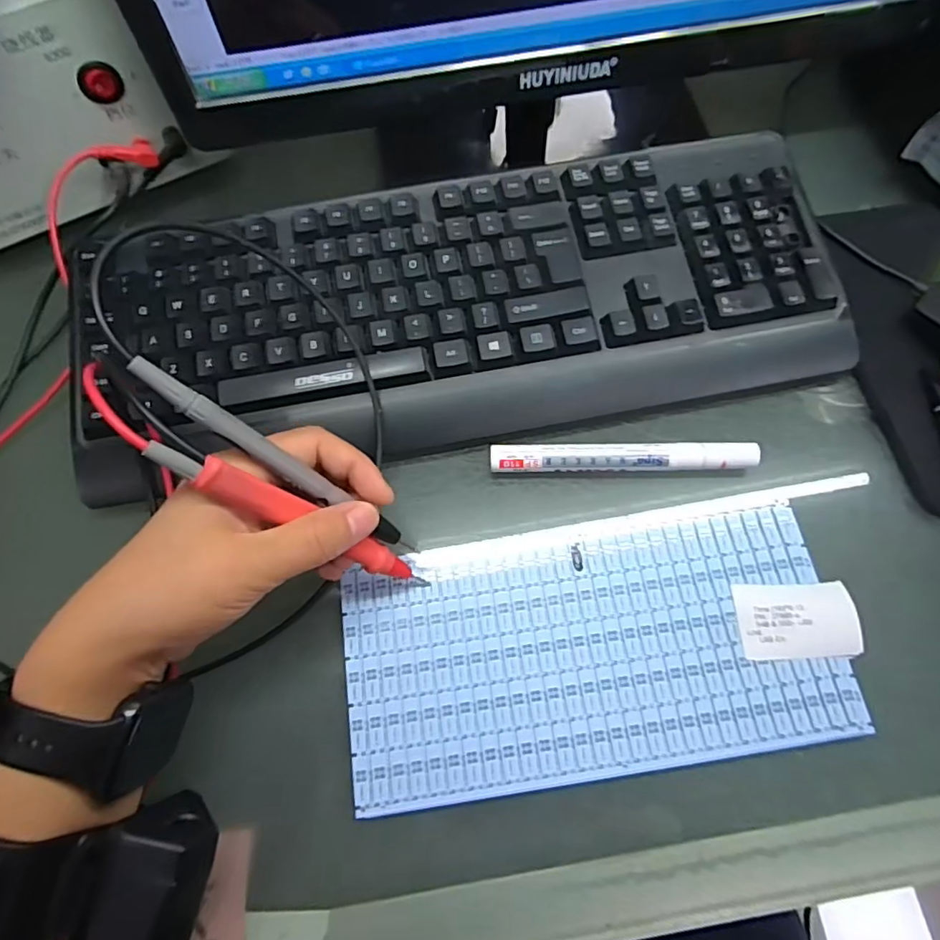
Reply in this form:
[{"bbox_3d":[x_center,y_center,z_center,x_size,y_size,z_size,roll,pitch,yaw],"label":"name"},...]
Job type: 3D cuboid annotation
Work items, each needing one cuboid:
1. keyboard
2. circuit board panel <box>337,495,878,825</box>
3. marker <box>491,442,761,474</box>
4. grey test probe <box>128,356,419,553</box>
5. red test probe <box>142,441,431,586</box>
[{"bbox_3d":[-0.003,-0.094,0.322,0.422,0.042,0.154,-11,69,-3],"label":"keyboard"},{"bbox_3d":[0.060,0.088,0.276,0.235,0.008,0.117,-9,69,-2],"label":"circuit board panel"},{"bbox_3d":[0.083,-0.006,0.304,0.142,0.016,0.014,-1,69,1],"label":"marker"},{"bbox_3d":[-0.074,0.000,0.231,0.134,0.006,0.010,40,69,-32],"label":"grey test probe"},{"bbox_3d":[-0.070,0.026,0.243,0.144,0.016,0.012,34,67,-34],"label":"red test probe"}]

